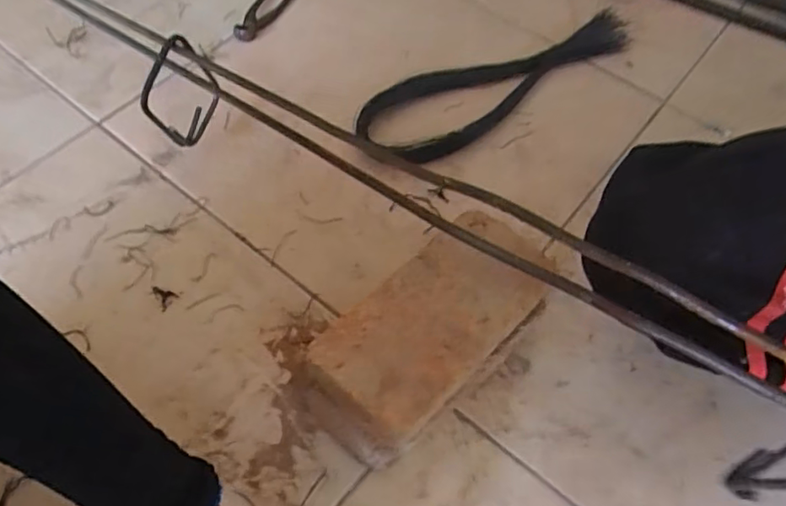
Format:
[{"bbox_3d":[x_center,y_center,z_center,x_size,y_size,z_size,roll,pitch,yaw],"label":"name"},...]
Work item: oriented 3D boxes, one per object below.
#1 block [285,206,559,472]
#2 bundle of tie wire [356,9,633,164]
[{"bbox_3d":[0.027,0.079,0.502,0.207,0.104,0.103,-39,68,-23],"label":"block"},{"bbox_3d":[0.147,-0.229,0.746,0.397,0.030,0.134,-30,65,-20],"label":"bundle of tie wire"}]

